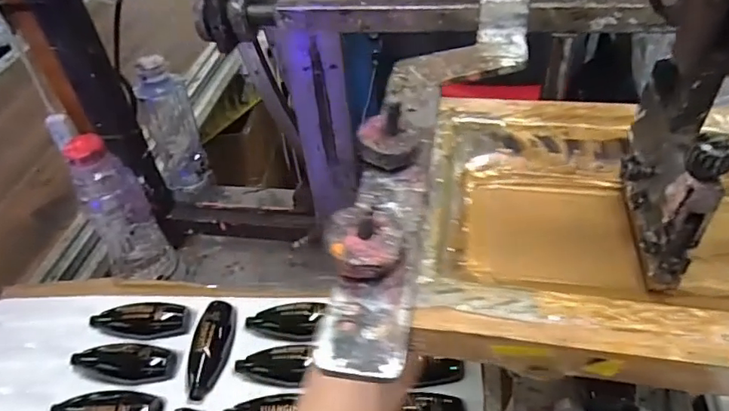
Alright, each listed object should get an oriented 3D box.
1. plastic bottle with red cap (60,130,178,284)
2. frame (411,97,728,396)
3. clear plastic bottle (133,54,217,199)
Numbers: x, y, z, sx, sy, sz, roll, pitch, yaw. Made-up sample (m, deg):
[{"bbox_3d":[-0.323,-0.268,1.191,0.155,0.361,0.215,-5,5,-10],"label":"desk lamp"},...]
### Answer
[{"bbox_3d":[-0.266,0.009,0.582,0.059,0.185,0.058,-22,46,-16],"label":"plastic bottle with red cap"},{"bbox_3d":[0.145,0.011,0.246,0.228,0.028,0.168,4,45,11],"label":"frame"},{"bbox_3d":[-0.226,-0.088,0.622,0.060,0.177,0.046,-22,46,-15],"label":"clear plastic bottle"}]

